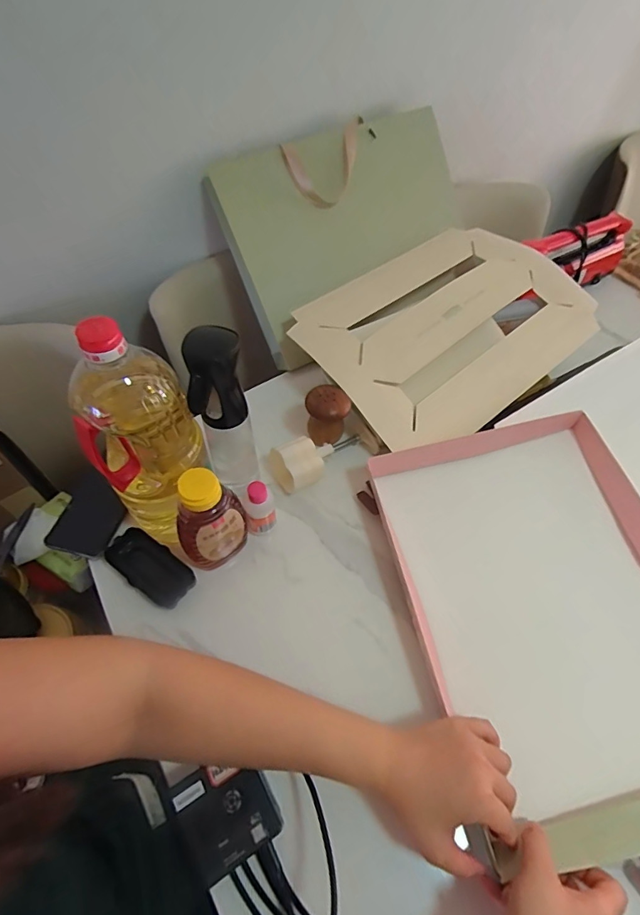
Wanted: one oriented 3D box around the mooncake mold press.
[{"bbox_3d":[0.011,-0.005,0.613,0.159,0.054,0.060,-21,59,-15],"label":"mooncake mold press"}]

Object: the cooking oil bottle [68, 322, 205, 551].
[{"bbox_3d":[-0.181,-0.017,0.457,0.098,0.262,0.099,1,56,-2],"label":"cooking oil bottle"}]

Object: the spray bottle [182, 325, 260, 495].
[{"bbox_3d":[-0.108,-0.036,0.509,0.056,0.233,0.070,-12,57,-10],"label":"spray bottle"}]

